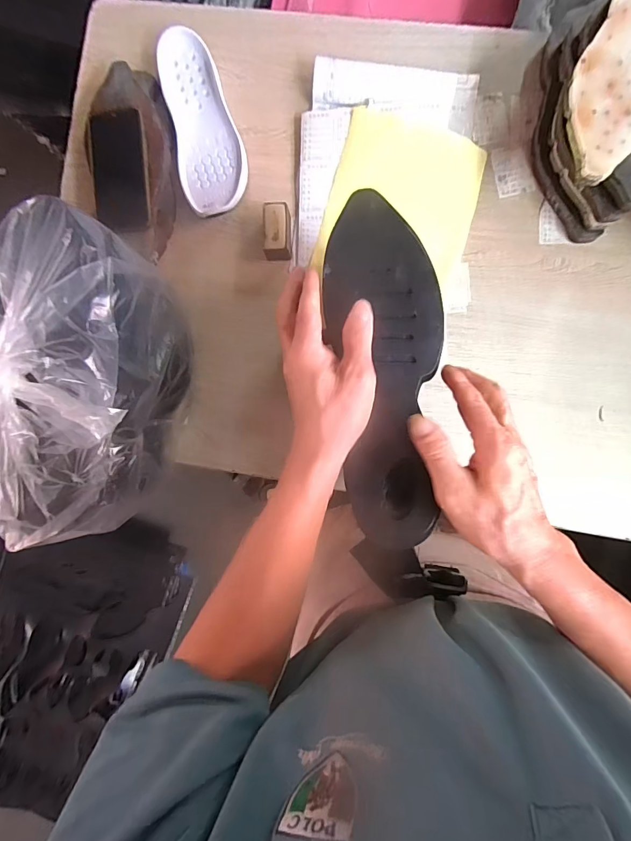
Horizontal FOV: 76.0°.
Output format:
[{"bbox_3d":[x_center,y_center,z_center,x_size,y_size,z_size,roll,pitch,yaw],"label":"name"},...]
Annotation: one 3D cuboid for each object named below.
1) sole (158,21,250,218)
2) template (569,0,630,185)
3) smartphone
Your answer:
[{"bbox_3d":[-0.159,-0.420,0.585,0.094,0.044,0.262,-10,89,5],"label":"sole"},{"bbox_3d":[0.342,-0.390,0.444,0.092,0.008,0.249,18,91,5],"label":"template"},{"bbox_3d":[-0.270,-0.342,0.555,0.078,0.010,0.160,-6,89,5],"label":"smartphone"}]

